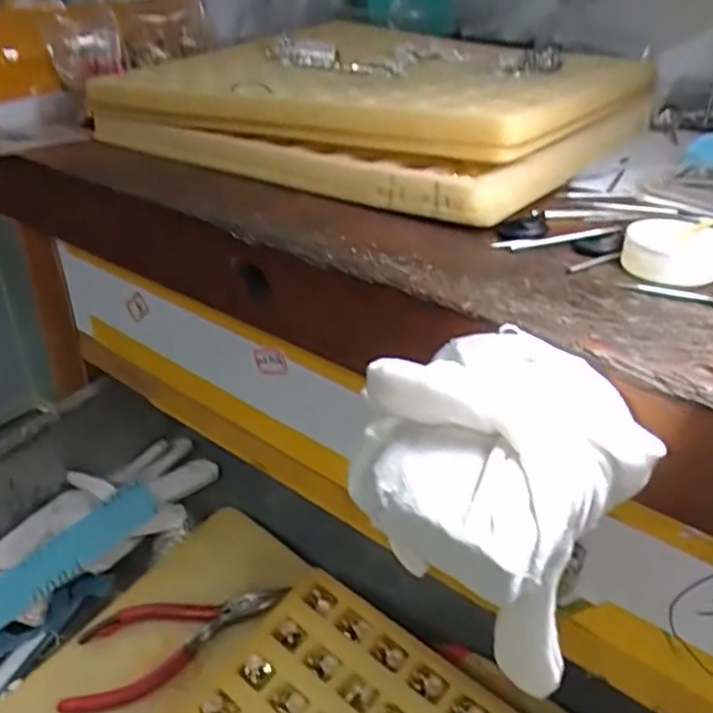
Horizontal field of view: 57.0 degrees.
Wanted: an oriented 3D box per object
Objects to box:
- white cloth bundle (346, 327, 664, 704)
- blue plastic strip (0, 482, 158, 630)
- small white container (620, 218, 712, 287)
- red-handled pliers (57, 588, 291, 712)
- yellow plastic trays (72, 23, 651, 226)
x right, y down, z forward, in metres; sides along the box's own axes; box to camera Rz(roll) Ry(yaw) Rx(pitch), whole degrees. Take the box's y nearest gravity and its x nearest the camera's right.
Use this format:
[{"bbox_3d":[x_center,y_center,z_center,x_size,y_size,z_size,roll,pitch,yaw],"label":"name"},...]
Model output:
[{"bbox_3d":[0.035,0.045,0.190,0.064,0.084,0.064,1,31,0],"label":"white cloth bundle"},{"bbox_3d":[-0.216,0.151,0.405,0.208,0.015,0.031,-36,41,-10],"label":"blue plastic strip"},{"bbox_3d":[0.111,-0.037,0.230,0.032,0.014,0.029,15,34,22],"label":"small white container"},{"bbox_3d":[-0.105,0.160,0.379,0.128,0.011,0.051,-23,36,-12],"label":"red-handled pliers"},{"bbox_3d":[0.009,-0.149,0.384,0.246,0.043,0.218,21,37,30],"label":"yellow plastic trays"}]

